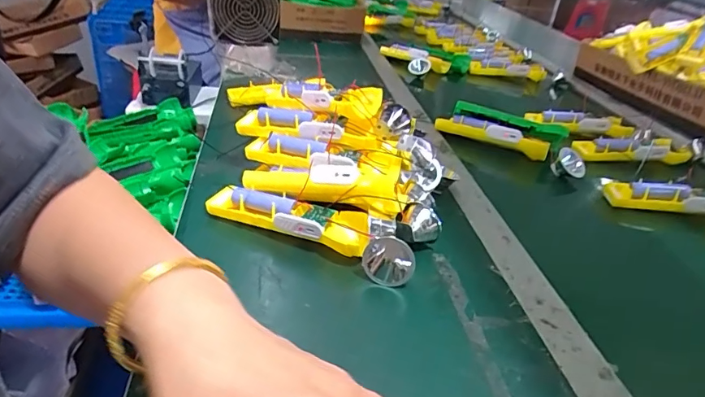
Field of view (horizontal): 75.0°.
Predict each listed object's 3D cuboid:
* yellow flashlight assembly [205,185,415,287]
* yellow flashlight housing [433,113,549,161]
[{"bbox_3d":[-0.037,0.028,0.439,0.201,0.040,0.053,17,33,20],"label":"yellow flashlight assembly"},{"bbox_3d":[0.207,-0.098,0.693,0.167,0.037,0.027,17,33,22],"label":"yellow flashlight housing"}]

